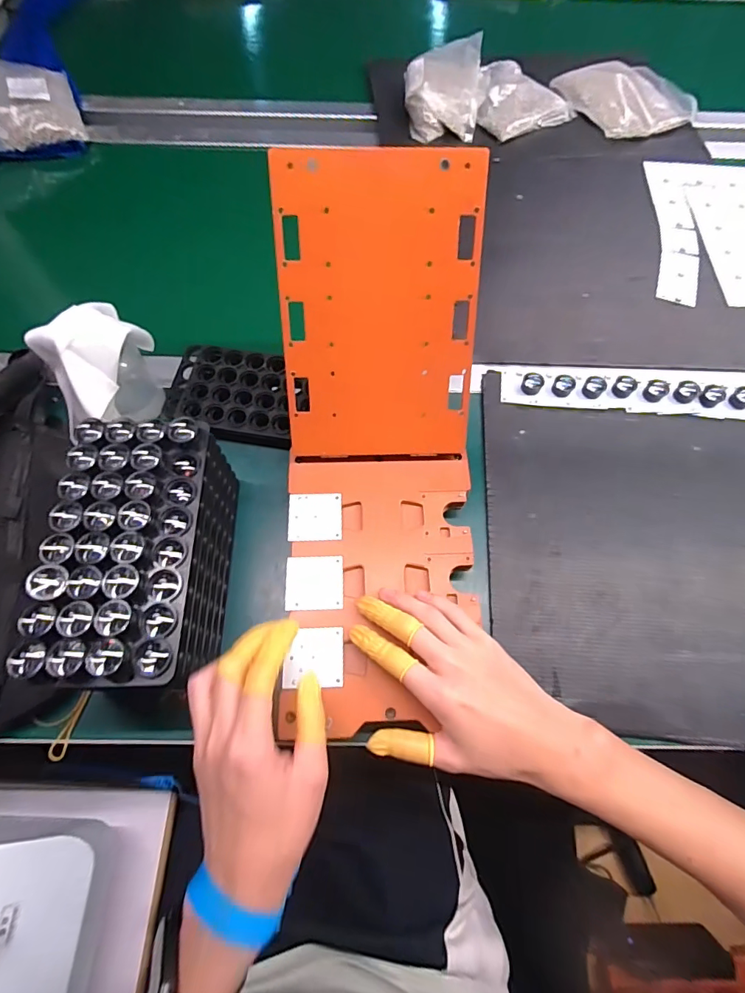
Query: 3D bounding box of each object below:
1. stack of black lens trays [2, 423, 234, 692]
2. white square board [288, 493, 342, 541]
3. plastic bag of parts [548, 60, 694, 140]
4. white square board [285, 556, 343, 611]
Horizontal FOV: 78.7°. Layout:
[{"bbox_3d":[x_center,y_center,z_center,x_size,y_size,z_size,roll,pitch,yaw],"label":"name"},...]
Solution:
[{"bbox_3d":[-0.176,0.046,0.354,0.105,0.096,0.191,-2,66,-2],"label":"stack of black lens trays"},{"bbox_3d":[-0.052,0.018,0.411,0.047,0.004,0.045,-1,66,-2],"label":"white square board"},{"bbox_3d":[0.385,-0.613,0.695,0.153,0.028,0.167,-23,69,-11],"label":"plastic bag of parts"},{"bbox_3d":[-0.049,0.073,0.384,0.047,0.004,0.045,-1,66,-2],"label":"white square board"}]

